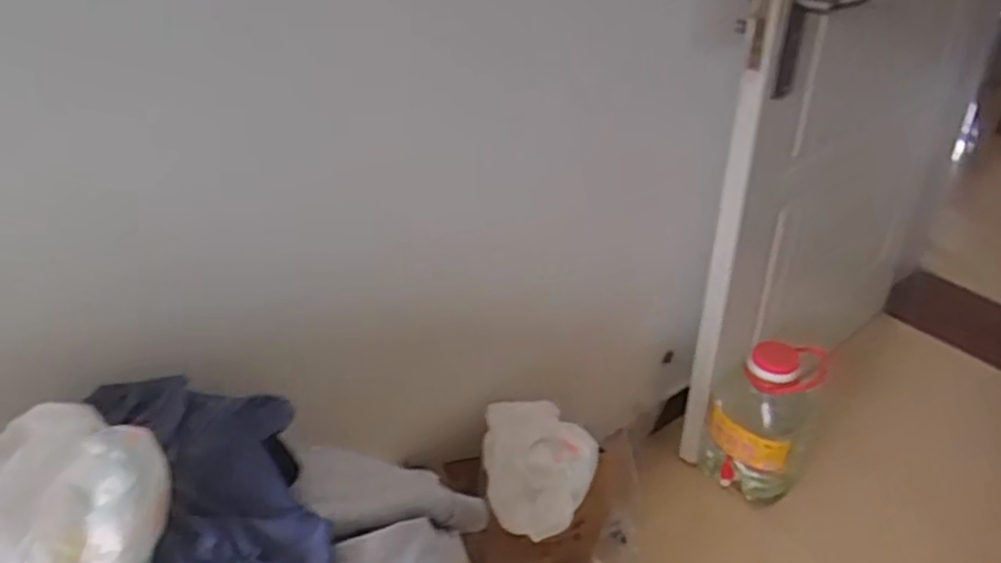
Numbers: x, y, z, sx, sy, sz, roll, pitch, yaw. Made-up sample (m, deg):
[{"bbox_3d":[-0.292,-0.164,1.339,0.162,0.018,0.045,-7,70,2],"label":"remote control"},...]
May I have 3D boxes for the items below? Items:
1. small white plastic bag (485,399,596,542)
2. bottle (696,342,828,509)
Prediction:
[{"bbox_3d":[0.058,0.263,1.127,0.164,0.098,0.183,-3,35,-5],"label":"small white plastic bag"},{"bbox_3d":[0.470,0.255,1.410,0.176,0.299,0.132,15,37,19],"label":"bottle"}]

